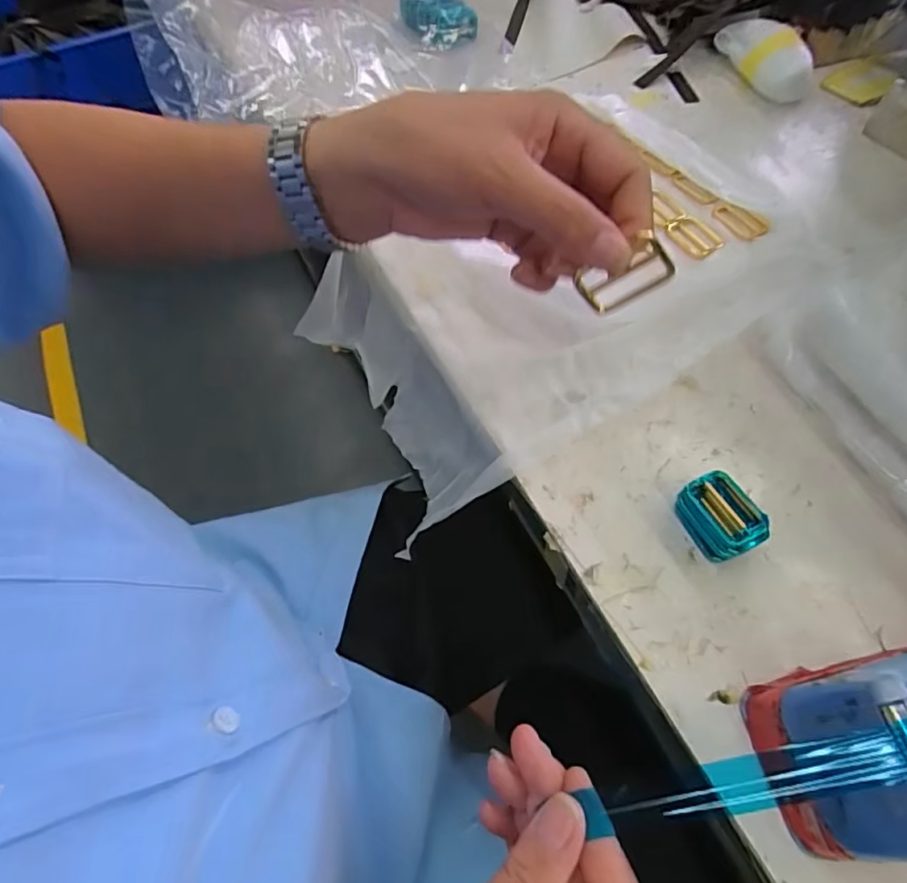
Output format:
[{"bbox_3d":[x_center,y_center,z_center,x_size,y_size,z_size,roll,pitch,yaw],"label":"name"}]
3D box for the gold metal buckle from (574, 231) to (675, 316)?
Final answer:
[{"bbox_3d":[0.085,-0.081,0.269,0.042,0.026,0.007,-27,36,30],"label":"gold metal buckle"}]

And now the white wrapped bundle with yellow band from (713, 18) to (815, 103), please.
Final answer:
[{"bbox_3d":[0.318,-0.390,0.557,0.038,0.047,0.111,-23,61,-9],"label":"white wrapped bundle with yellow band"}]

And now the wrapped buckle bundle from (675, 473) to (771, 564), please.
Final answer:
[{"bbox_3d":[0.155,0.045,0.319,0.032,0.026,0.046,-27,62,-11],"label":"wrapped buckle bundle"}]

